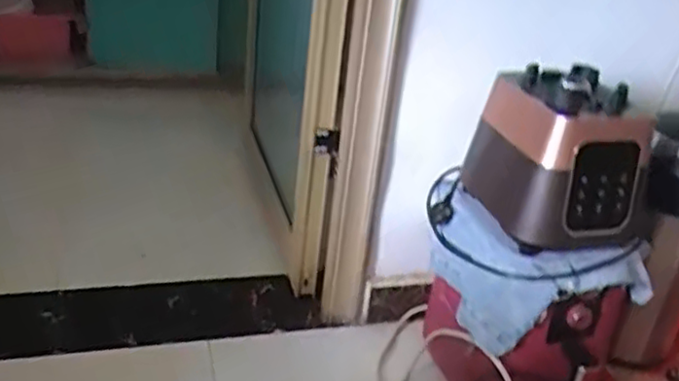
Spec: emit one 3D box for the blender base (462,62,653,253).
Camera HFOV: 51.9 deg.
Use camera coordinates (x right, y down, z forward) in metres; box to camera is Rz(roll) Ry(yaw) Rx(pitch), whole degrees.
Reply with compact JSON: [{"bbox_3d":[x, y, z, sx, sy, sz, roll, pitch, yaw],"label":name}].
[{"bbox_3d":[0.309,-0.052,0.983,0.170,0.200,0.204,-2,29,-15],"label":"blender base"}]

